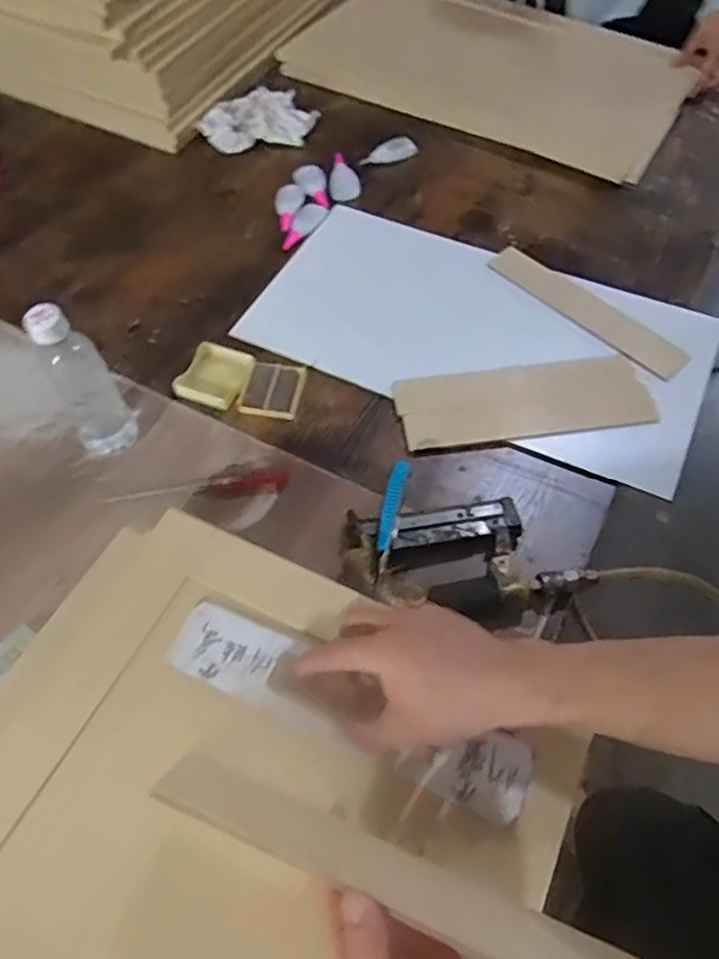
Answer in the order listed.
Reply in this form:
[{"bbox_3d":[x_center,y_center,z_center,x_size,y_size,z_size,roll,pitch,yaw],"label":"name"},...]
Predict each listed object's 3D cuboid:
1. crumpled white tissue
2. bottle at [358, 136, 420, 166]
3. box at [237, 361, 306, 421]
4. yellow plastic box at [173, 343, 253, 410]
[{"bbox_3d":[-0.165,-0.592,1.049,0.191,0.039,0.110,-11,59,-9],"label":"crumpled white tissue"},{"bbox_3d":[0.047,-0.527,1.033,0.108,0.021,0.030,-24,62,-15],"label":"bottle"},{"bbox_3d":[-0.105,-0.108,0.781,0.068,0.014,0.083,11,59,6],"label":"box"},{"bbox_3d":[-0.177,-0.131,0.791,0.077,0.026,0.081,22,61,13],"label":"yellow plastic box"}]

